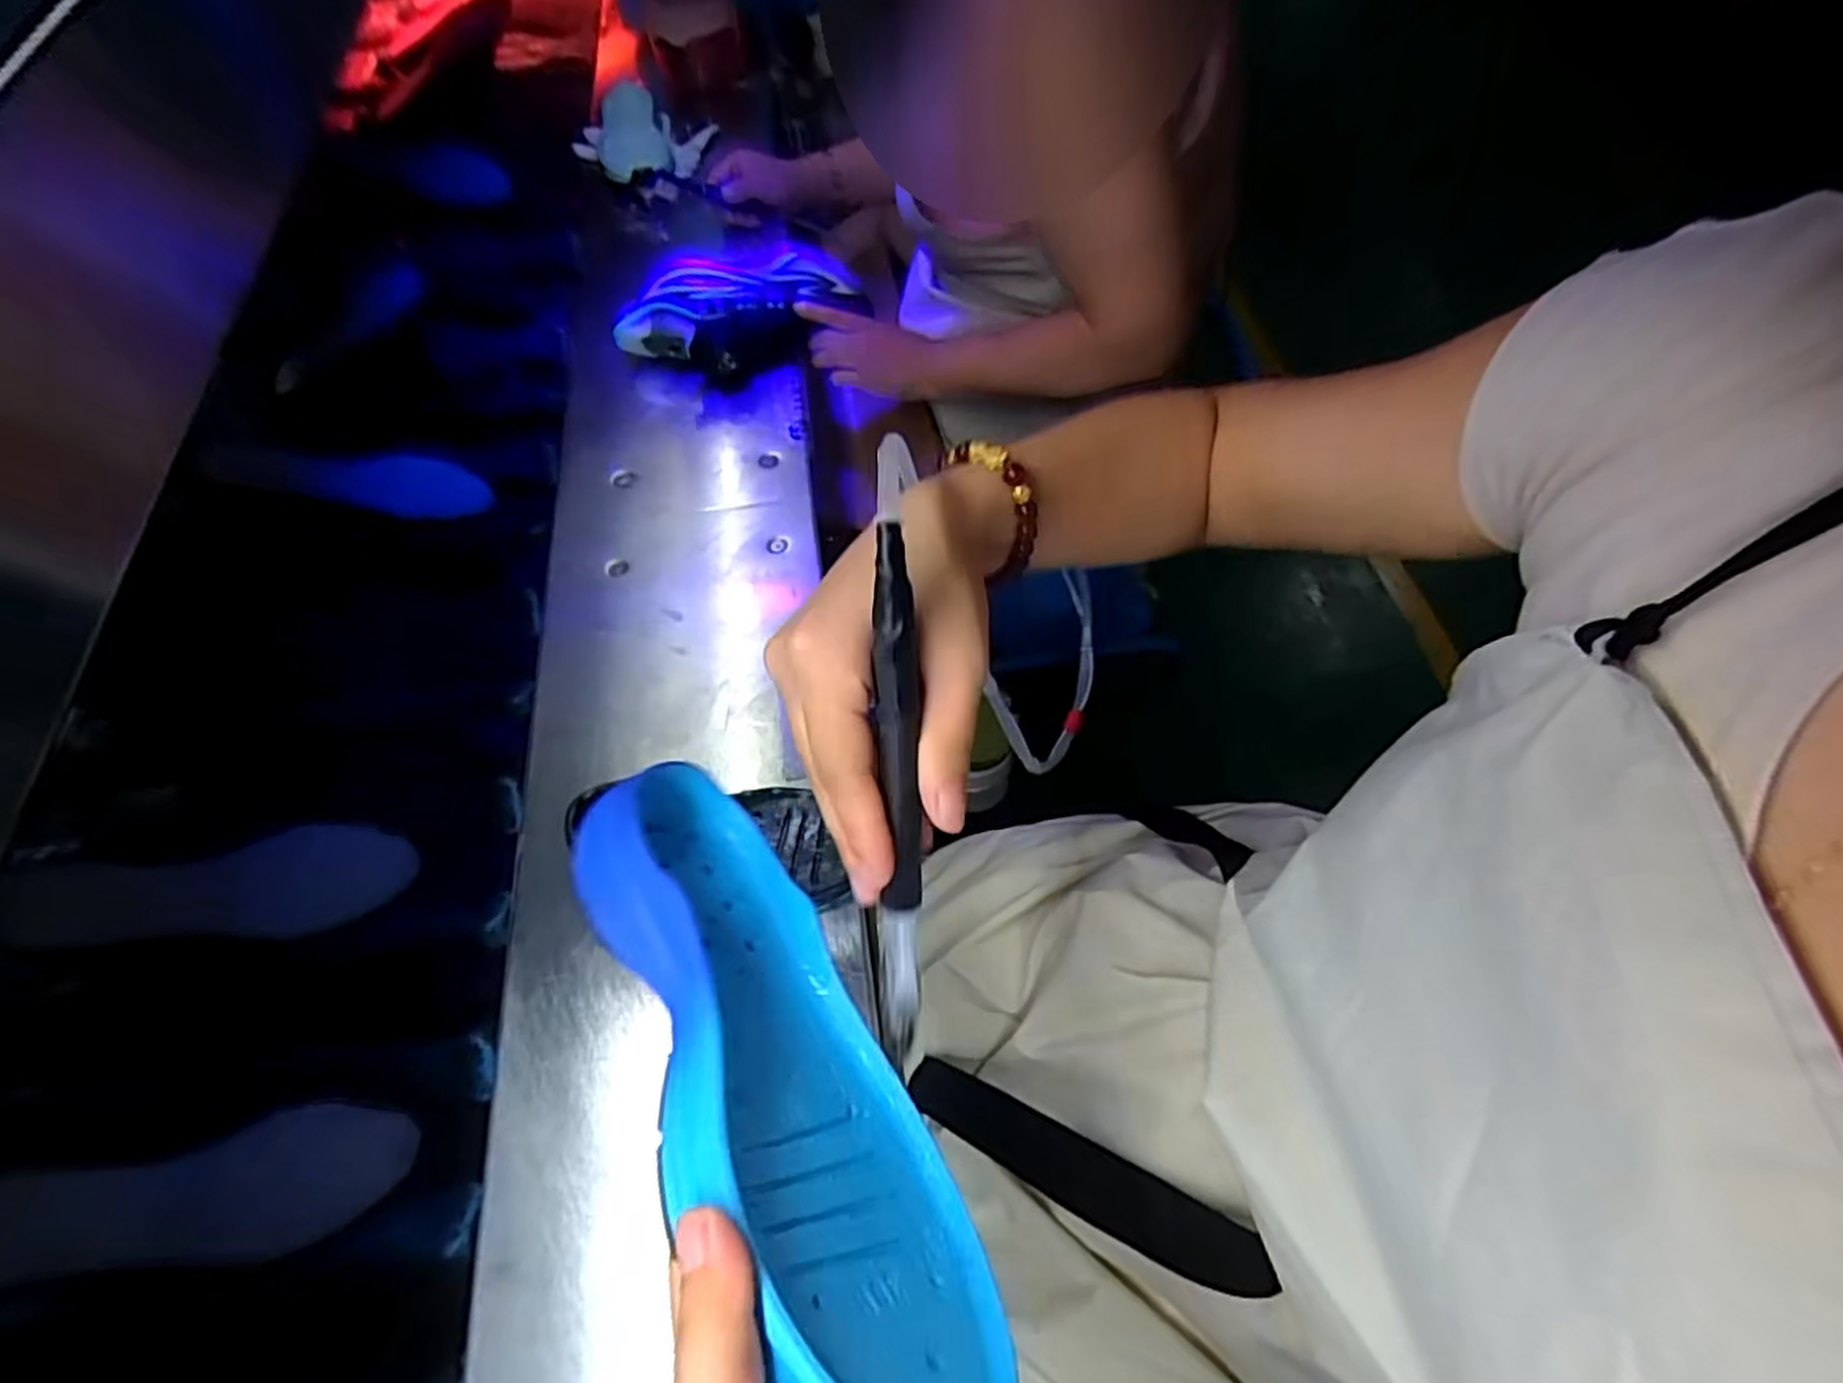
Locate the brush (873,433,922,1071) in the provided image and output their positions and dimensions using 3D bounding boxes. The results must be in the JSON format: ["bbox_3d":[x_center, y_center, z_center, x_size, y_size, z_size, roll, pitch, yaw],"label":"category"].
[{"bbox_3d":[-0.008,0.024,0.239,0.014,0.190,0.024,1,18,5],"label":"brush"}]

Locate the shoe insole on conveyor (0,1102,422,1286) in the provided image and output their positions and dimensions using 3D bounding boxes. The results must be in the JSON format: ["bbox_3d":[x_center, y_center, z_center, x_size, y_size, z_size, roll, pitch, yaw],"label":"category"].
[{"bbox_3d":[-0.431,0.294,0.454,0.226,0.009,0.071,-1,65,-19],"label":"shoe insole on conveyor"}]

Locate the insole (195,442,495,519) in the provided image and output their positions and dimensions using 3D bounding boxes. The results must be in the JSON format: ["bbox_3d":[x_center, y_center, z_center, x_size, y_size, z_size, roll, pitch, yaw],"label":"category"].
[{"bbox_3d":[-0.534,-0.199,0.731,0.224,0.017,0.073,2,50,-23],"label":"insole"}]

